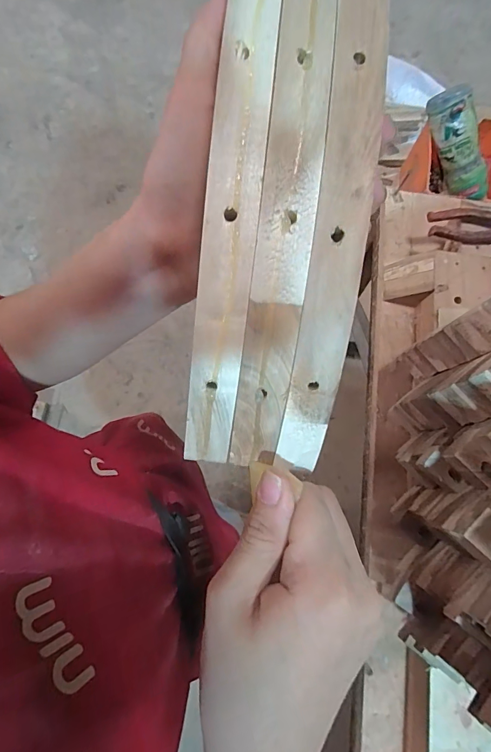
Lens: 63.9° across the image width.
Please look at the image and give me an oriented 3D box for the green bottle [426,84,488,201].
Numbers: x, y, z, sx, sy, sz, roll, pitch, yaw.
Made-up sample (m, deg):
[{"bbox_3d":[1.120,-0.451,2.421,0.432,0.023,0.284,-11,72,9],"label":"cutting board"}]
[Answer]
[{"bbox_3d":[0.339,-0.359,0.628,0.068,0.055,0.173,-38,115,-10],"label":"green bottle"}]

